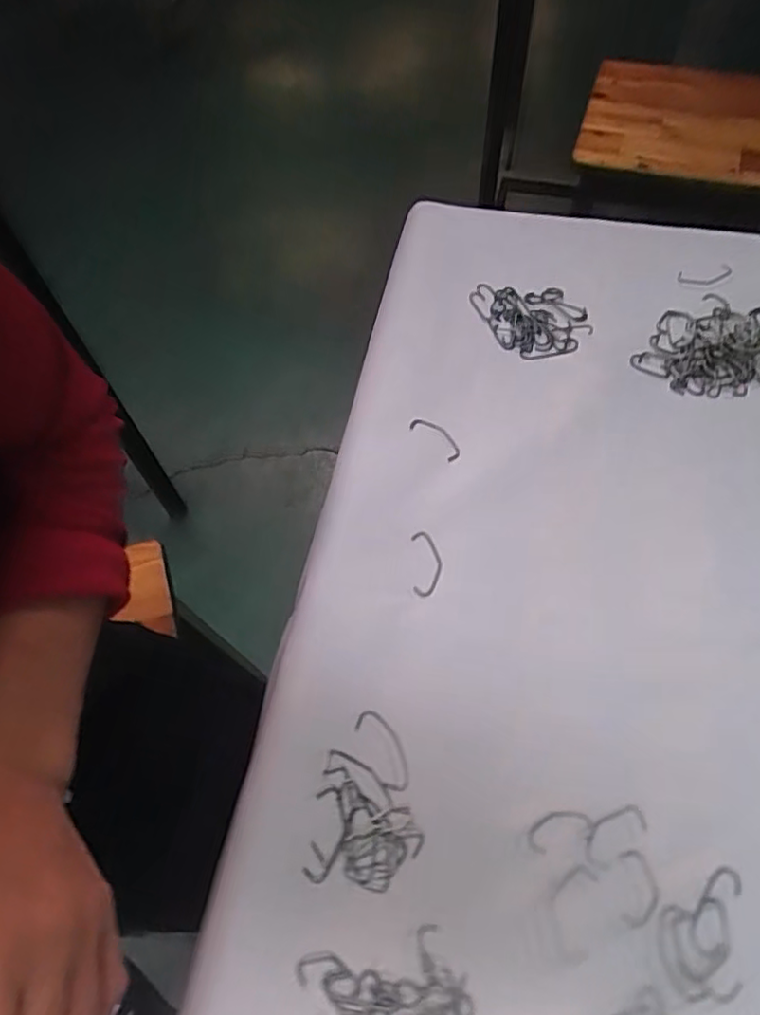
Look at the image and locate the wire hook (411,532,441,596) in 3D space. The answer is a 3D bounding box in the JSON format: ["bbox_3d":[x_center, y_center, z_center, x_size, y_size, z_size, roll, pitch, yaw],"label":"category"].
[{"bbox_3d":[0.031,0.037,0.404,0.018,0.004,0.045,-1,60,2],"label":"wire hook"}]

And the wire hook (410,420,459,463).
[{"bbox_3d":[0.042,-0.052,0.451,0.018,0.005,0.043,-41,67,-19],"label":"wire hook"}]

